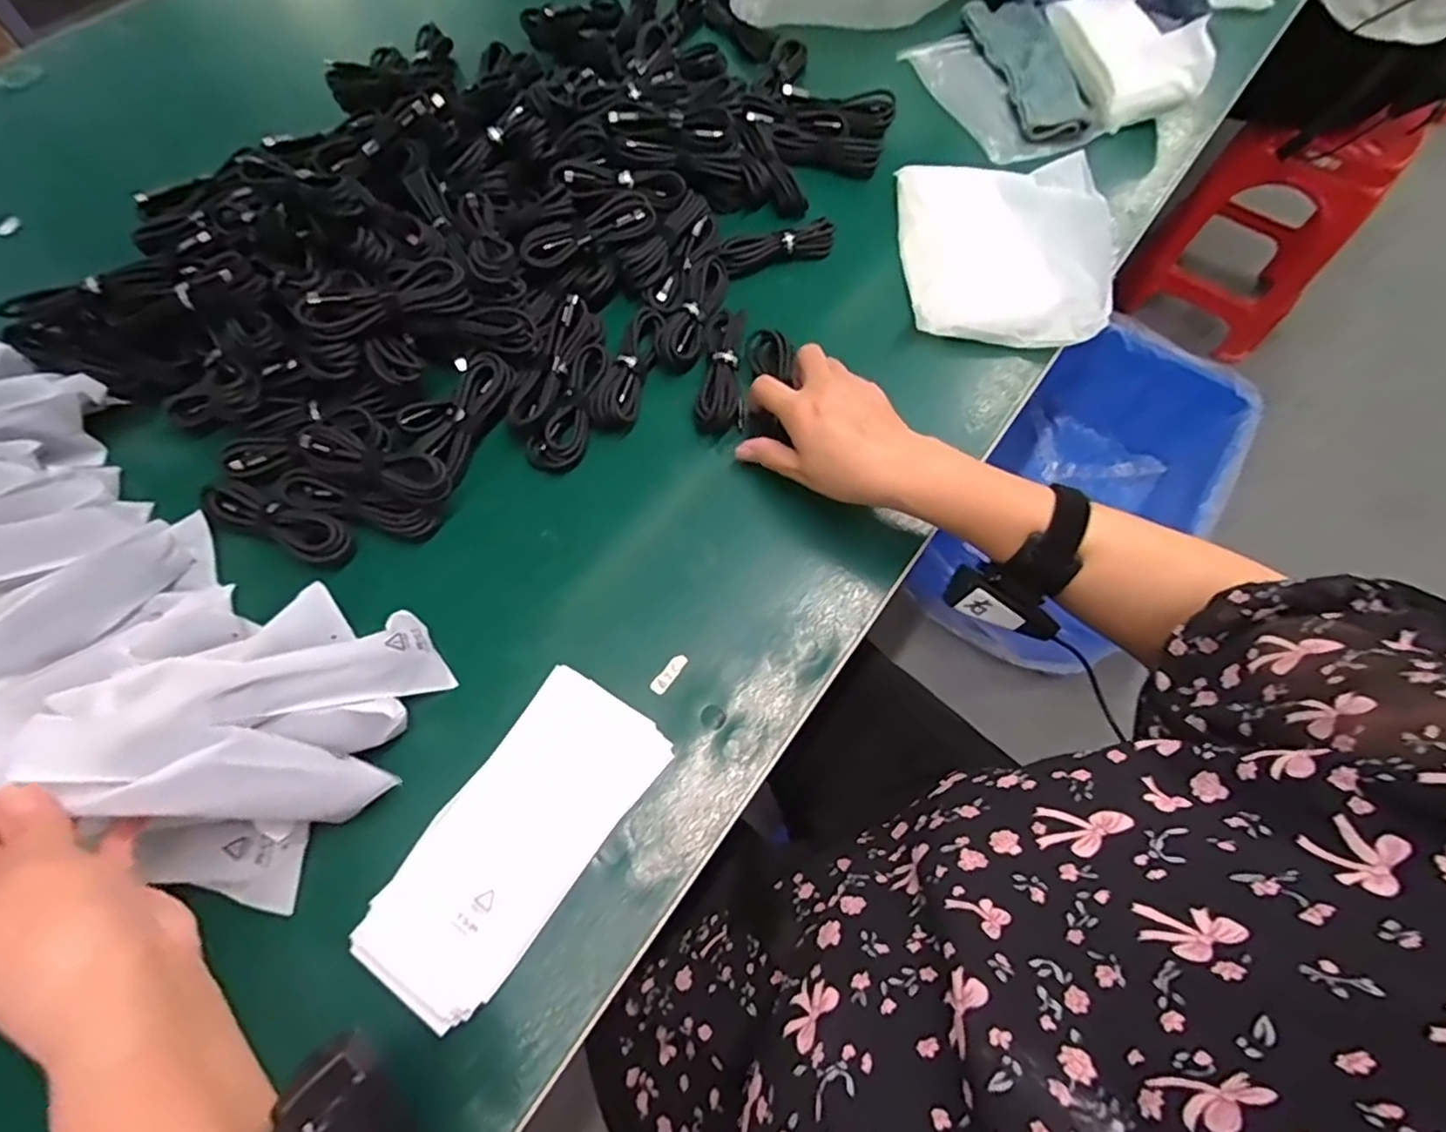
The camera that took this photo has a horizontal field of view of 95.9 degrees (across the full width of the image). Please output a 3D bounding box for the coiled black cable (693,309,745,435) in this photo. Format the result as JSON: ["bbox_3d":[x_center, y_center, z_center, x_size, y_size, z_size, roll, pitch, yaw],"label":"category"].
[{"bbox_3d":[-0.002,-0.153,0.508,0.036,0.019,0.115,2,65,-2],"label":"coiled black cable"}]

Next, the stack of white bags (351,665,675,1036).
[{"bbox_3d":[-0.116,0.151,0.373,0.086,0.018,0.183,34,68,12],"label":"stack of white bags"}]

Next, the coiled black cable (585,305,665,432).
[{"bbox_3d":[-0.074,-0.157,0.509,0.035,0.026,0.114,12,65,3],"label":"coiled black cable"}]

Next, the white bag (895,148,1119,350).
[{"bbox_3d":[0.246,-0.277,0.568,0.169,0.041,0.195,3,65,-1],"label":"white bag"}]

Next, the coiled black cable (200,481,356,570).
[{"bbox_3d":[-0.302,-0.030,0.444,0.103,0.021,0.031,25,67,9],"label":"coiled black cable"}]

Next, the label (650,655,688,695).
[{"bbox_3d":[-0.035,0.069,0.421,0.011,0.004,0.030,36,69,13],"label":"label"}]

